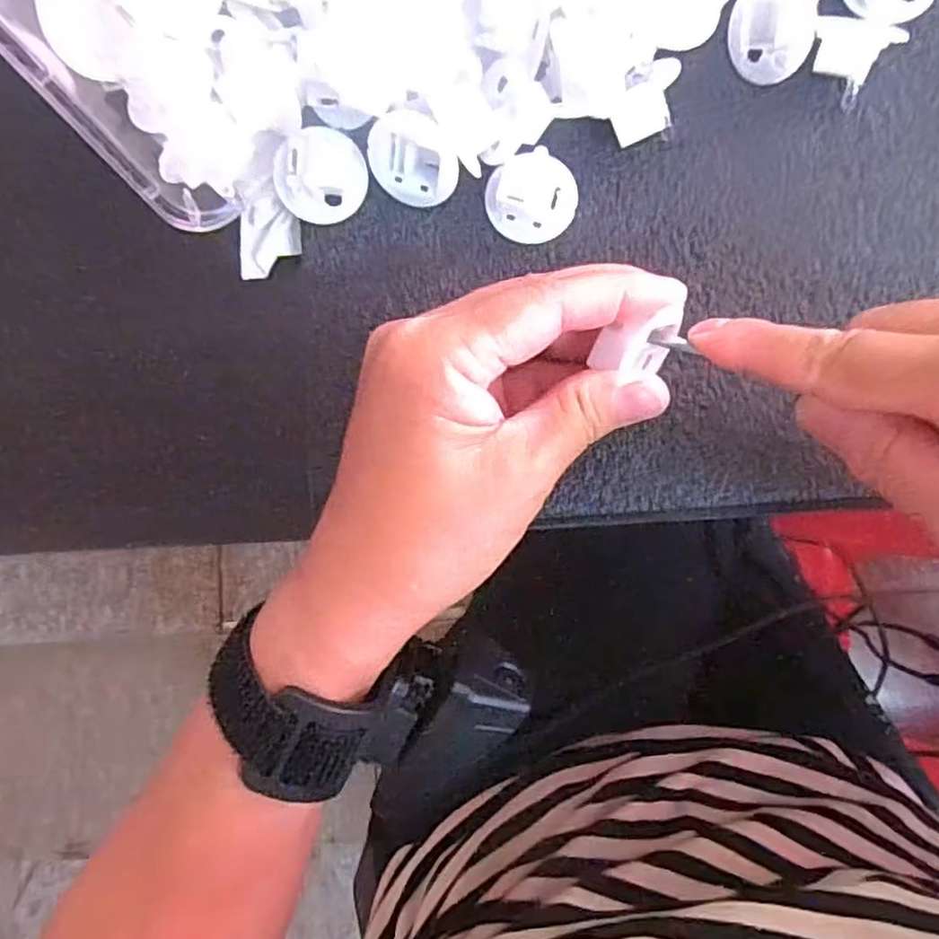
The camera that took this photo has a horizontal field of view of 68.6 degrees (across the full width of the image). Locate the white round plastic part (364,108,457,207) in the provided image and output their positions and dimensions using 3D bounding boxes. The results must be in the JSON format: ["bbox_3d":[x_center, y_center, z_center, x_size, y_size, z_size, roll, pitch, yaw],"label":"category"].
[{"bbox_3d":[-0.020,-0.110,0.245,0.031,0.007,0.031,5,129,6],"label":"white round plastic part"}]

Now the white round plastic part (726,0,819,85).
[{"bbox_3d":[0.107,-0.156,0.243,0.031,0.005,0.031,8,105,33],"label":"white round plastic part"}]

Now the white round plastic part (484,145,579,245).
[{"bbox_3d":[0.023,-0.099,0.250,0.032,0.004,0.031,-1,100,-5],"label":"white round plastic part"}]

